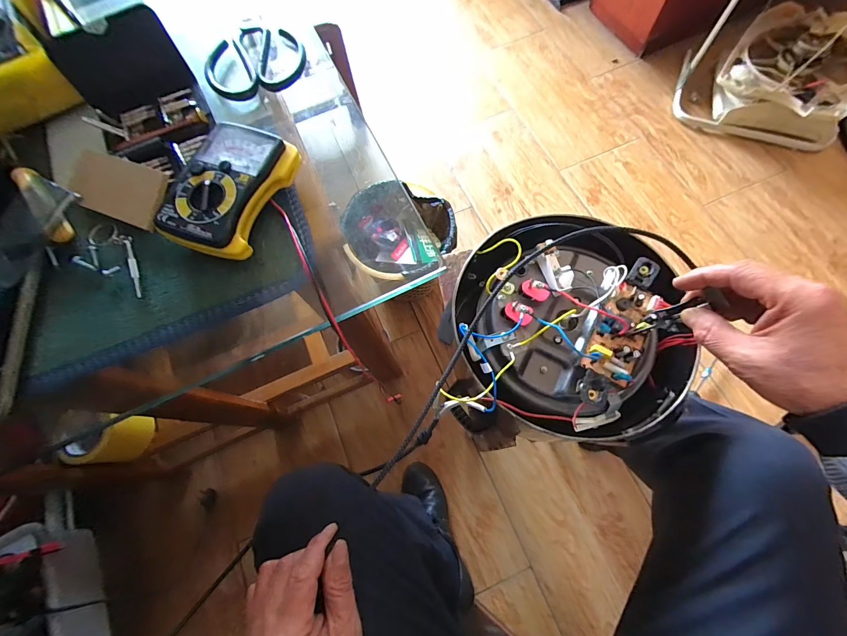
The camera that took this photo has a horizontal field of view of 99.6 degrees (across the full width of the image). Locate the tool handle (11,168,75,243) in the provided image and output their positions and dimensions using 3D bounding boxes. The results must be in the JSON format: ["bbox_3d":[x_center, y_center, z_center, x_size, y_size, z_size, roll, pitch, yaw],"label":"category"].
[{"bbox_3d":[-0.339,-0.100,0.319,0.017,0.020,0.088,-39,72,-10],"label":"tool handle"}]

